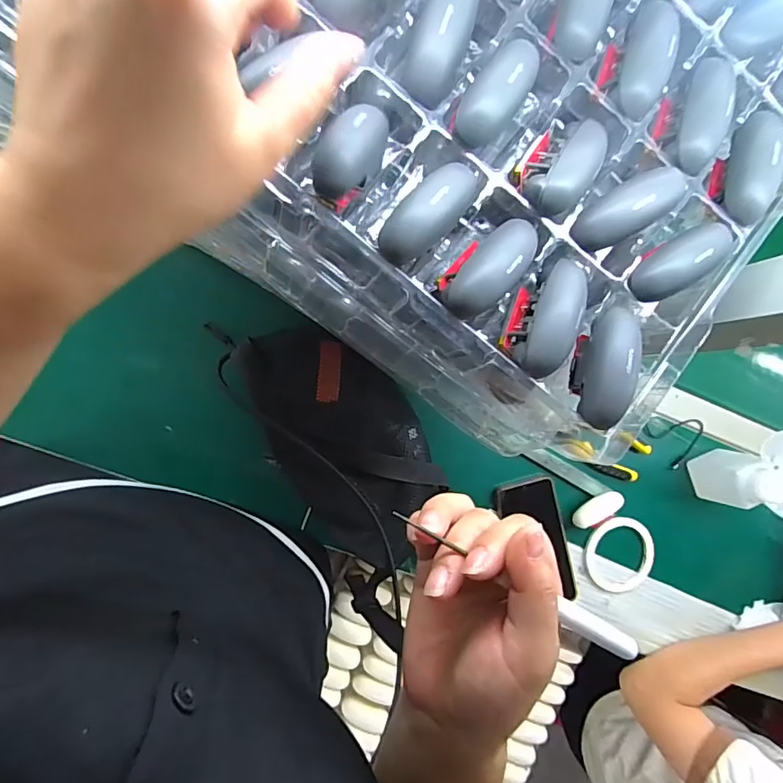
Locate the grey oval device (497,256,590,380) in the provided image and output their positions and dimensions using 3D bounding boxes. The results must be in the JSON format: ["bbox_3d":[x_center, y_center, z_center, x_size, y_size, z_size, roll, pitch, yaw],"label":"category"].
[{"bbox_3d":[0.082,-0.039,0.265,0.030,0.026,0.061,23,88,-9],"label":"grey oval device"}]

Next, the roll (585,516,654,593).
[{"bbox_3d":[0.299,0.214,0.656,0.093,0.010,0.094,0,91,-9],"label":"roll"}]

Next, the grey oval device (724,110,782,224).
[{"bbox_3d":[0.200,-0.122,0.275,0.019,0.024,0.060,12,89,-9],"label":"grey oval device"}]

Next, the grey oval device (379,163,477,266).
[{"bbox_3d":[0.020,-0.088,0.246,0.025,0.020,0.062,44,85,-8],"label":"grey oval device"}]

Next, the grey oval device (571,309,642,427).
[{"bbox_3d":[0.114,-0.013,0.267,0.024,0.027,0.062,9,90,-9],"label":"grey oval device"}]

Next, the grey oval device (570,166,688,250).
[{"bbox_3d":[0.127,-0.098,0.262,0.069,0.015,0.025,-31,96,-7],"label":"grey oval device"}]

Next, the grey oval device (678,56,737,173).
[{"bbox_3d":[0.168,-0.151,0.268,0.022,0.015,0.065,14,89,-9],"label":"grey oval device"}]

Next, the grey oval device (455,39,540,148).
[{"bbox_3d":[0.054,-0.149,0.246,0.026,0.015,0.058,37,85,-8],"label":"grey oval device"}]

